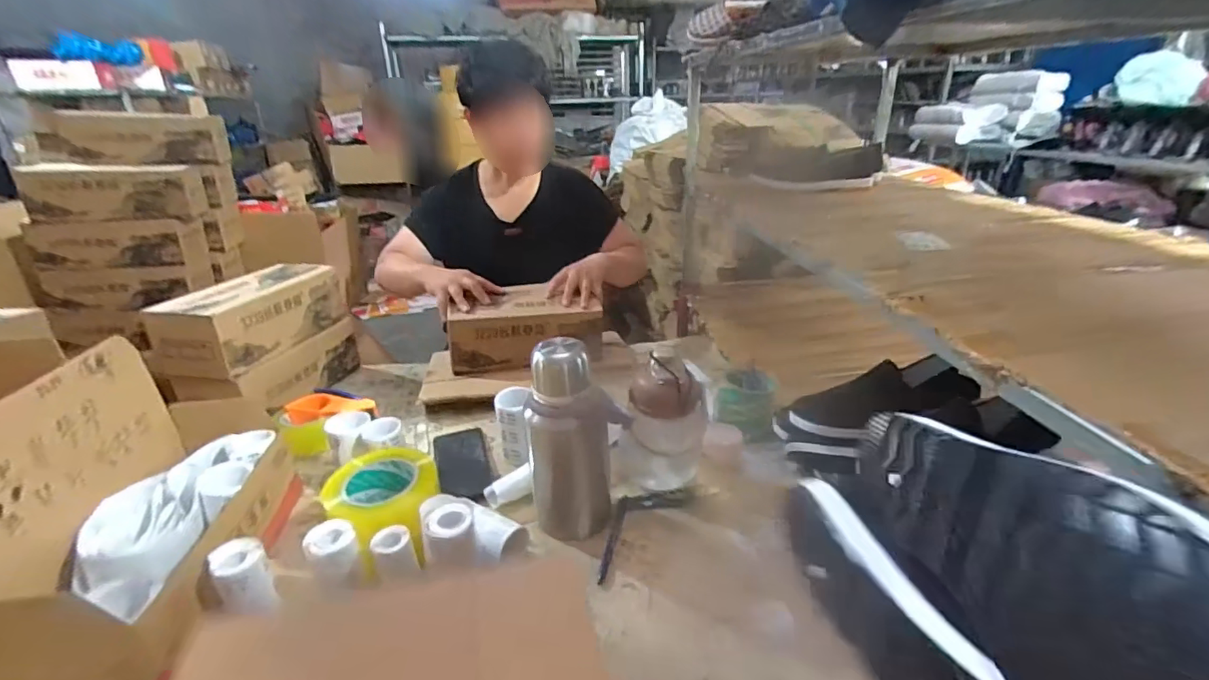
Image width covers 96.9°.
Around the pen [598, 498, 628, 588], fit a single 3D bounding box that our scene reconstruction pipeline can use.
[{"bbox_3d":[0.011,0.237,0.647,0.014,0.009,0.135,5,25,13],"label":"pen"}]

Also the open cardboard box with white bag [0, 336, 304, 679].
[{"bbox_3d":[-0.467,0.157,0.536,0.153,0.232,0.305,-4,25,-6],"label":"open cardboard box with white bag"}]

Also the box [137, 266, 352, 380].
[{"bbox_3d":[-0.624,-0.049,0.953,0.152,0.105,0.298,3,25,9],"label":"box"}]

